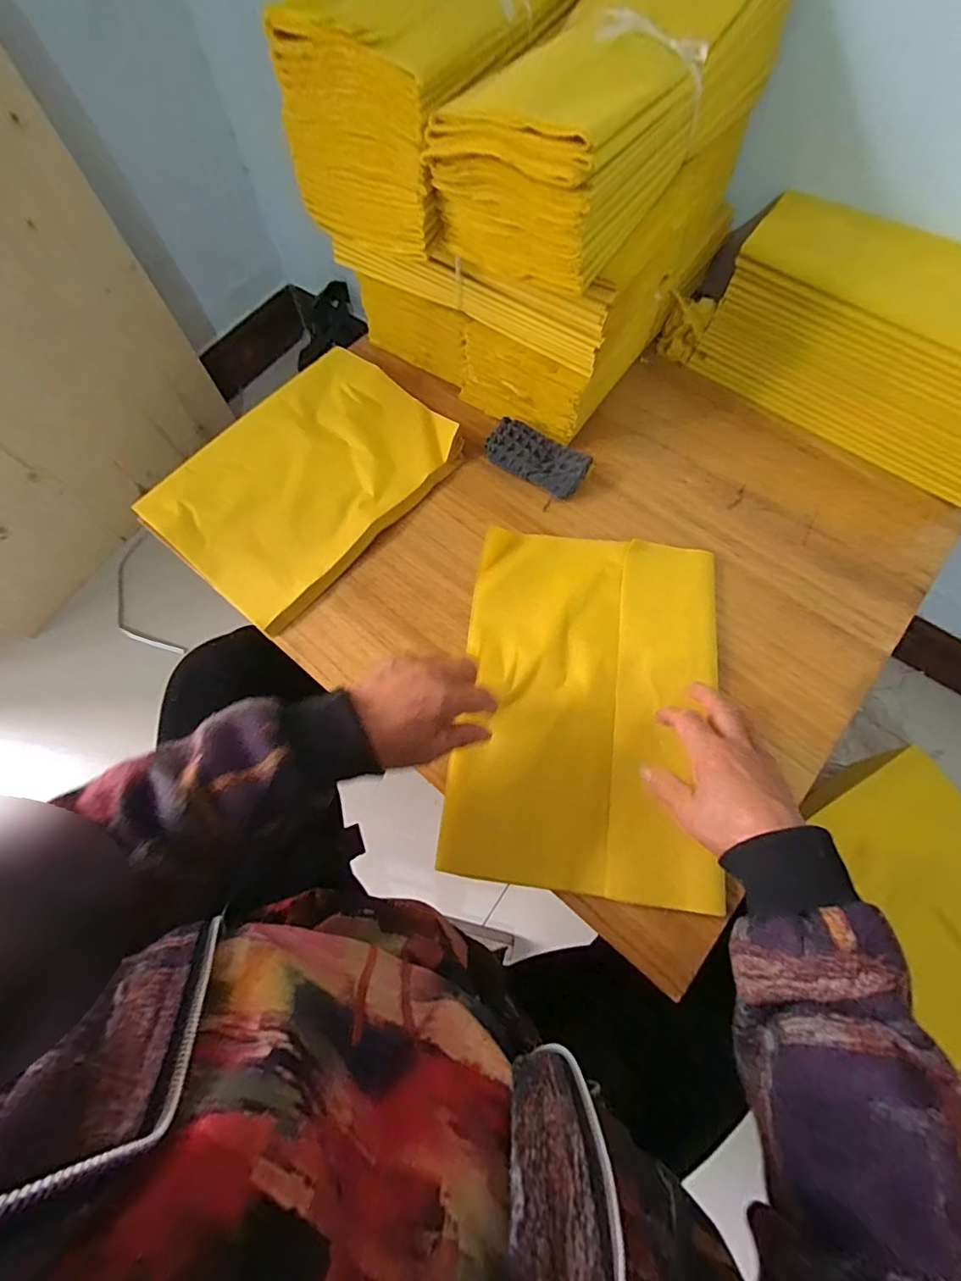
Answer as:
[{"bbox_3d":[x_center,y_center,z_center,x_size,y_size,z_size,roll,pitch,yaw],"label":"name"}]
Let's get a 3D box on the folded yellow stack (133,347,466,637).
[{"bbox_3d":[-0.183,-0.177,0.550,0.213,0.017,0.296,37,74,13],"label":"folded yellow stack"}]

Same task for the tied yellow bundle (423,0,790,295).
[{"bbox_3d":[0.114,-0.437,0.422,0.147,0.104,0.318,37,74,13],"label":"tied yellow bundle"}]

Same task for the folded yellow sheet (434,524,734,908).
[{"bbox_3d":[0.097,0.052,0.459,0.216,0.015,0.312,8,71,3],"label":"folded yellow sheet"}]

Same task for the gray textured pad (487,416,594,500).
[{"bbox_3d":[0.060,-0.192,0.551,0.106,0.028,0.054,25,72,10],"label":"gray textured pad"}]

